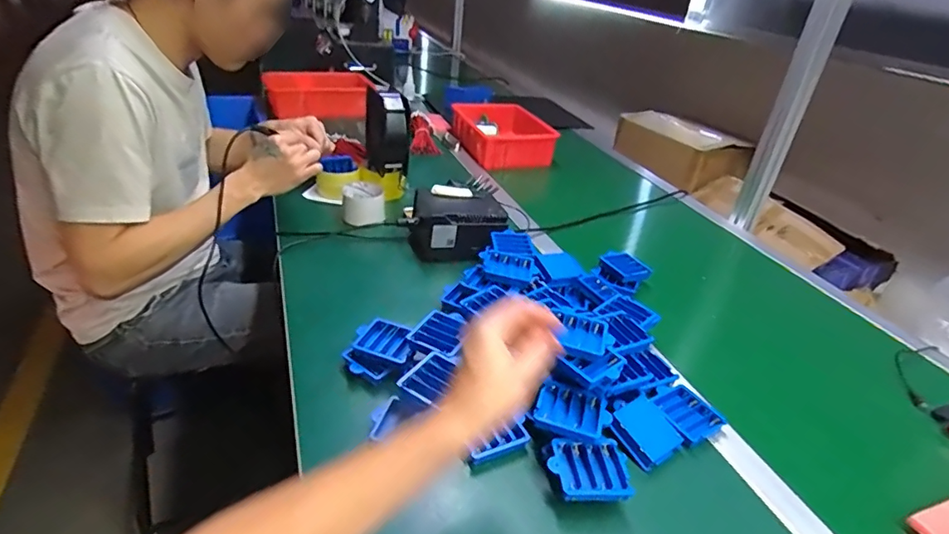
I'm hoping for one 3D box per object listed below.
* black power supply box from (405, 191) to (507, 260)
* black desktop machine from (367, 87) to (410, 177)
[{"bbox_3d":[-0.030,-0.073,0.900,0.152,0.085,0.112,-6,34,-20],"label":"black power supply box"},{"bbox_3d":[-0.170,-0.260,1.015,0.080,0.171,0.092,2,32,-10],"label":"black desktop machine"}]

